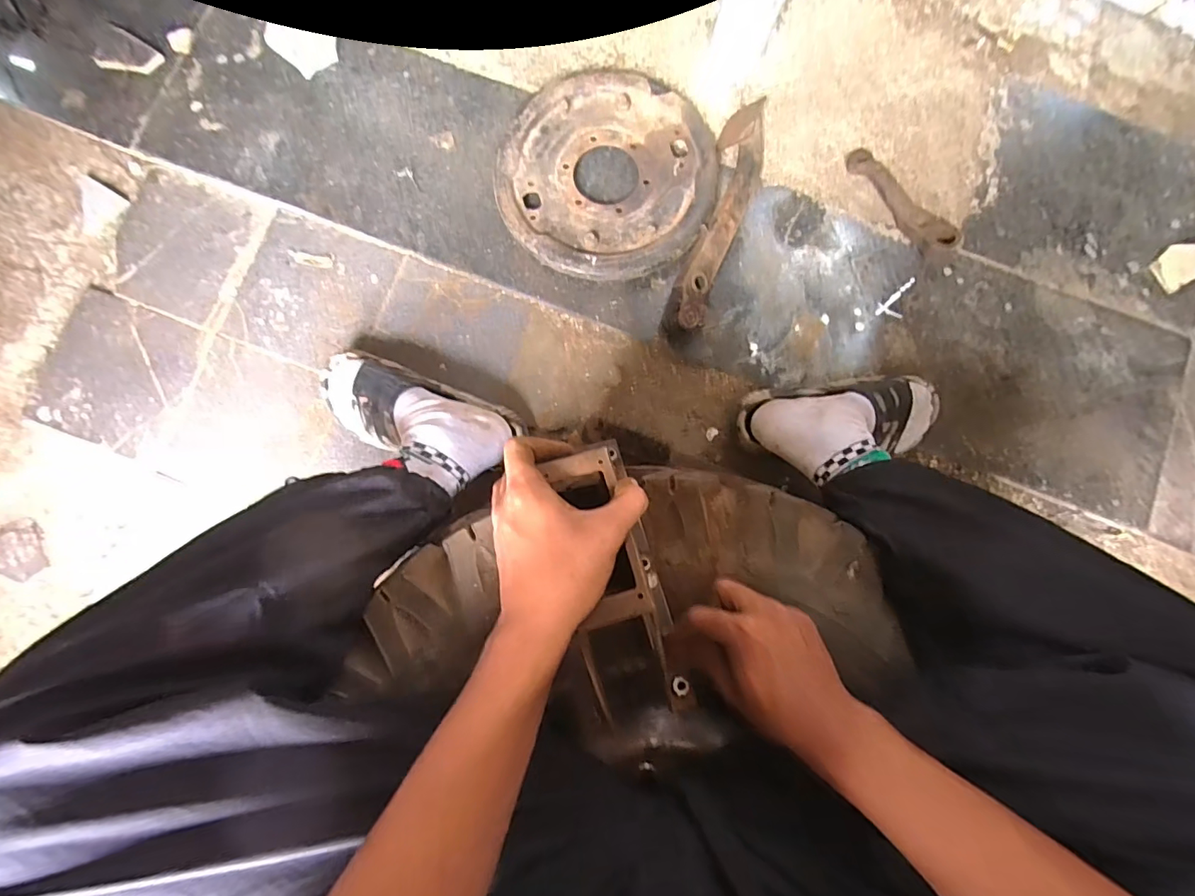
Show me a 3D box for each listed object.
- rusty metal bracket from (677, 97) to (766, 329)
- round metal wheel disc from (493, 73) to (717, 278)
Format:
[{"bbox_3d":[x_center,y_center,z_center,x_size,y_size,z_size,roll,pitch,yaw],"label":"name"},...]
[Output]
[{"bbox_3d":[0.170,-0.311,0.683,0.069,0.050,0.327,16,88,-1],"label":"rusty metal bracket"},{"bbox_3d":[0.013,-0.361,0.675,0.280,0.035,0.272,0,88,-2],"label":"round metal wheel disc"}]

